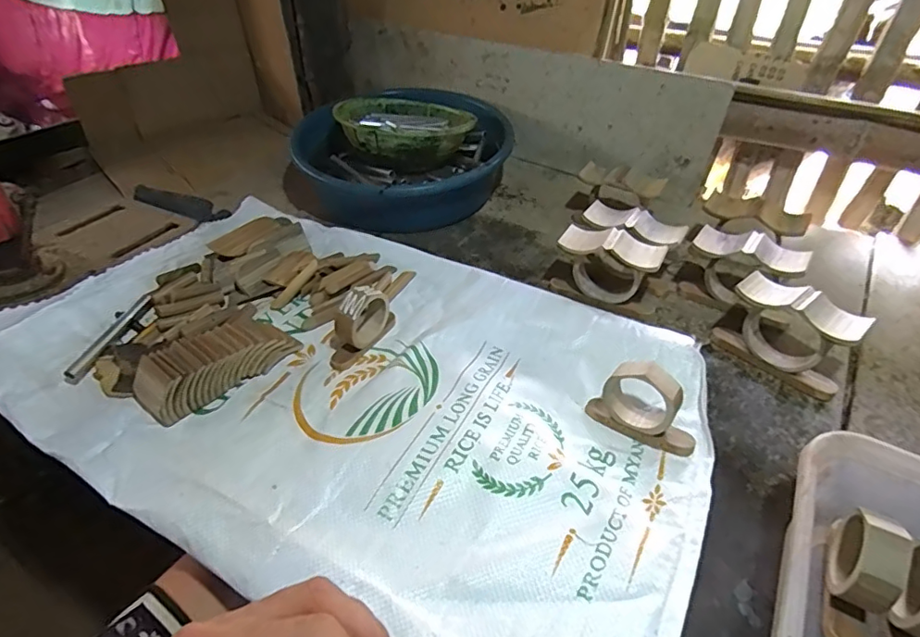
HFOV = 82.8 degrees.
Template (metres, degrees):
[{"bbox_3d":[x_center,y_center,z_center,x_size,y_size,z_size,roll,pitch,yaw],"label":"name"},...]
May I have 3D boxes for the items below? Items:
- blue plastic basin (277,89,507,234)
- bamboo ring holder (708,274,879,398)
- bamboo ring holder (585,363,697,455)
[{"bbox_3d":[-0.106,-0.275,0.883,0.361,0.124,0.338,-19,49,-17],"label":"blue plastic basin"},{"bbox_3d":[0.342,0.016,0.551,0.043,0.092,0.131,-30,48,-30],"label":"bamboo ring holder"},{"bbox_3d":[0.175,0.079,0.487,0.098,0.076,0.036,32,50,33],"label":"bamboo ring holder"}]

